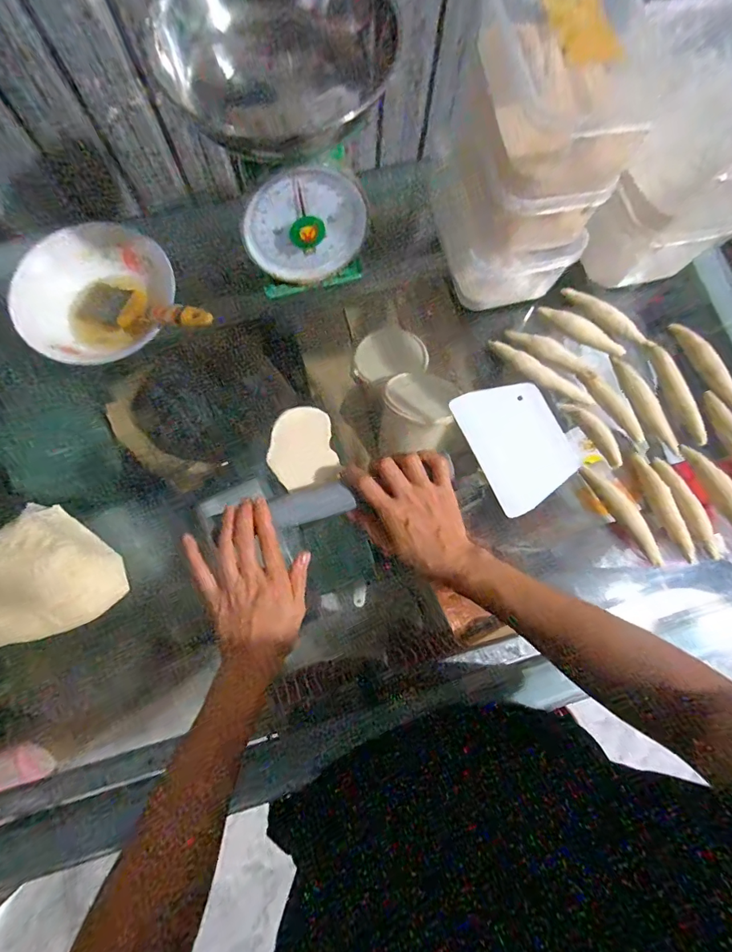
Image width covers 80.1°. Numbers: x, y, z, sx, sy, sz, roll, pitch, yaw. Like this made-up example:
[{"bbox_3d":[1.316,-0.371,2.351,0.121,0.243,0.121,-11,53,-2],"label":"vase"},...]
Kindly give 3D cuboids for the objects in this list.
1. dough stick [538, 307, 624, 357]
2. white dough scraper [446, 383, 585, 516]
[{"bbox_3d":[0.263,-0.178,0.530,0.110,0.020,0.018,29,78,7],"label":"dough stick"},{"bbox_3d":[0.177,-0.040,0.510,0.103,0.008,0.148,-25,80,-2],"label":"white dough scraper"}]

